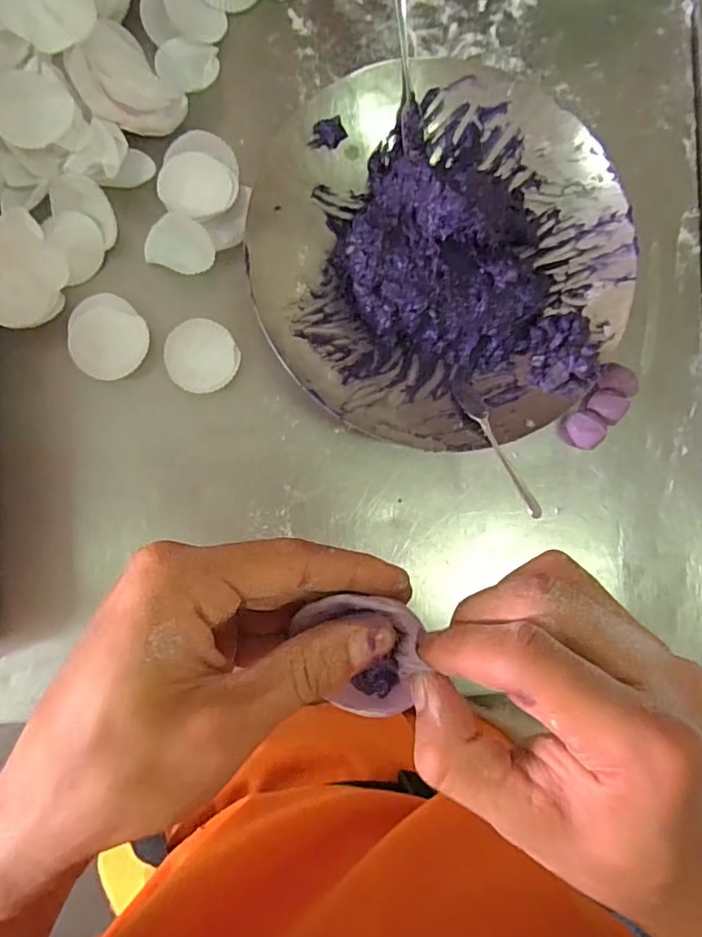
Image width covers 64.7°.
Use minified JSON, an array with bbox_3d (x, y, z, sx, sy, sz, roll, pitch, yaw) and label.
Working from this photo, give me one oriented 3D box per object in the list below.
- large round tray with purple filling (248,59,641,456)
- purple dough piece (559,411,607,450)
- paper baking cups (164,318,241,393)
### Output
[{"bbox_3d":[0.075,-0.172,0.469,0.299,0.075,0.301,0,88,-5],"label":"large round tray with purple filling"},{"bbox_3d":[0.210,-0.034,0.498,0.030,0.028,0.033,0,88,-5],"label":"purple dough piece"},{"bbox_3d":[-0.125,-0.094,0.461,0.056,0.013,0.058,0,88,-5],"label":"paper baking cups"}]

